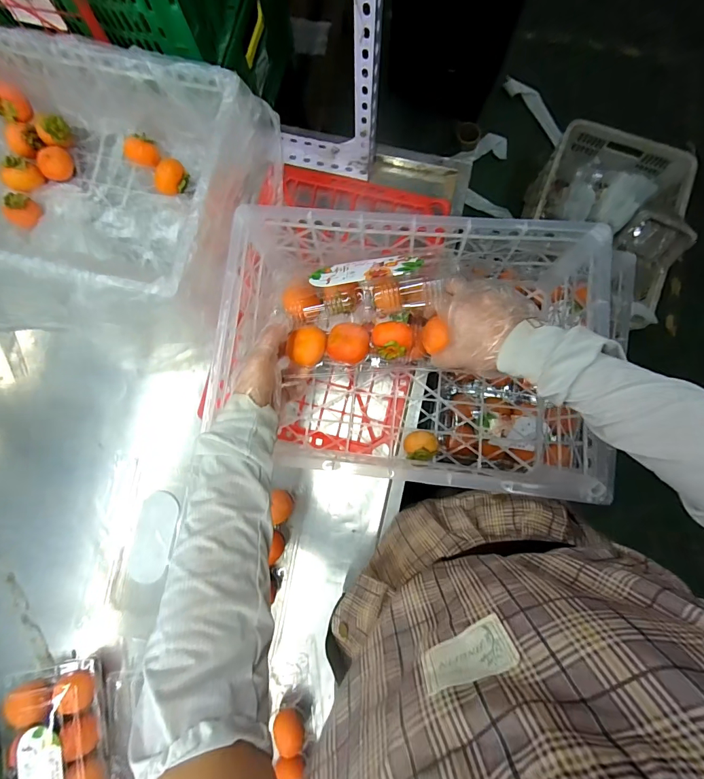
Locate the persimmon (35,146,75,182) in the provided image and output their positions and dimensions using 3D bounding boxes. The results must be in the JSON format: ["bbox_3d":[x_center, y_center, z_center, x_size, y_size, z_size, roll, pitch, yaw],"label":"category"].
[{"bbox_3d":[-0.500,-0.381,0.647,0.043,0.034,0.047,0,83,2],"label":"persimmon"}]

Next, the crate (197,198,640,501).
[{"bbox_3d":[0.063,-0.054,0.524,0.440,0.194,0.300,7,83,3],"label":"crate"}]

